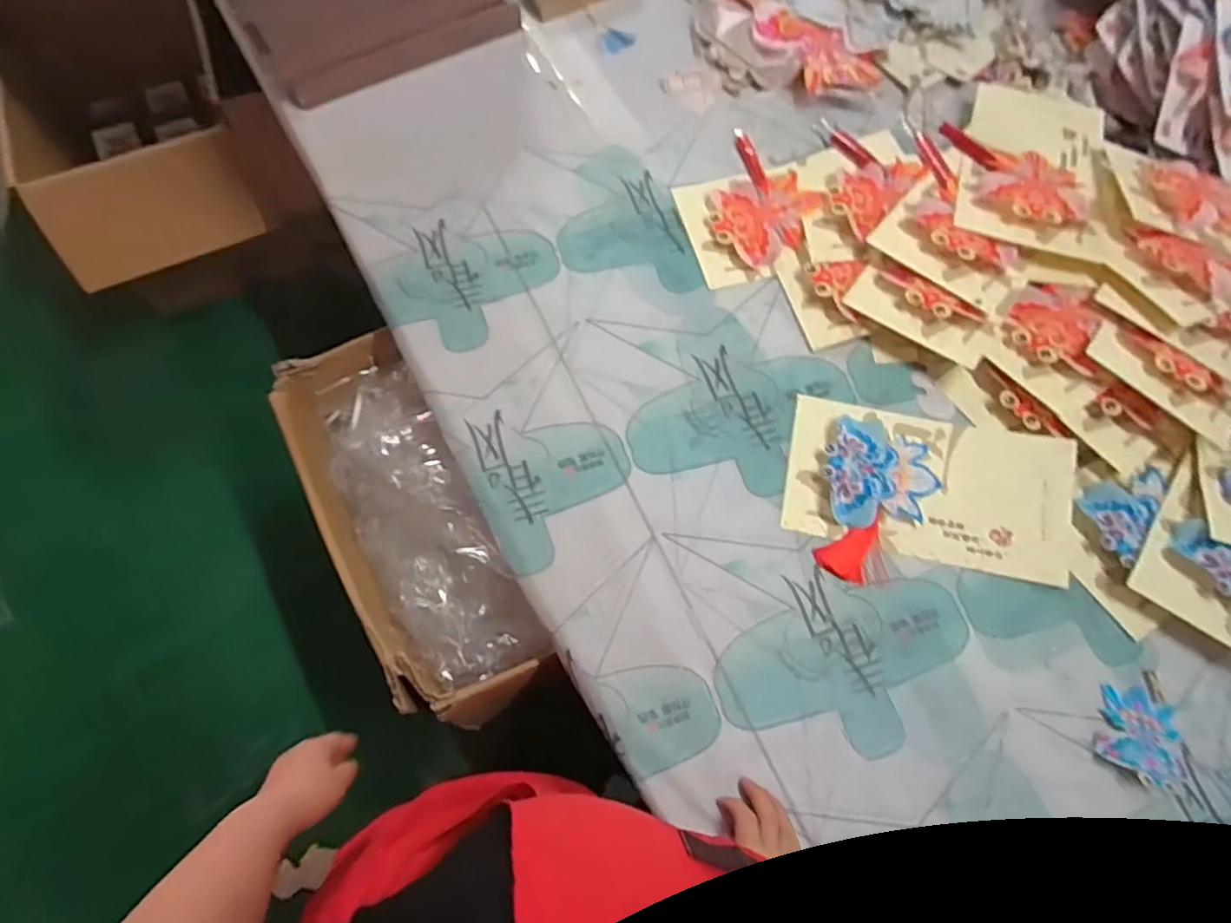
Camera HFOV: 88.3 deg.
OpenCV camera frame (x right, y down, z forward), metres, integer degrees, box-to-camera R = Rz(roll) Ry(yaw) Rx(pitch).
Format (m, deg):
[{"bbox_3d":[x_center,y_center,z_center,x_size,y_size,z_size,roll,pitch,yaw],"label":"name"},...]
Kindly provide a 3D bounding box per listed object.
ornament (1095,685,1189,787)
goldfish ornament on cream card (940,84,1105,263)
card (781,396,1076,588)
[{"bbox_3d":[0.549,0.284,0.655,0.087,0.026,0.088,25,73,8],"label":"ornament"},{"bbox_3d":[0.548,-0.403,0.849,0.205,0.040,0.342,17,58,11],"label":"goldfish ornament on cream card"},{"bbox_3d":[0.364,0.040,0.728,0.320,0.020,0.201,10,71,1],"label":"card"}]

